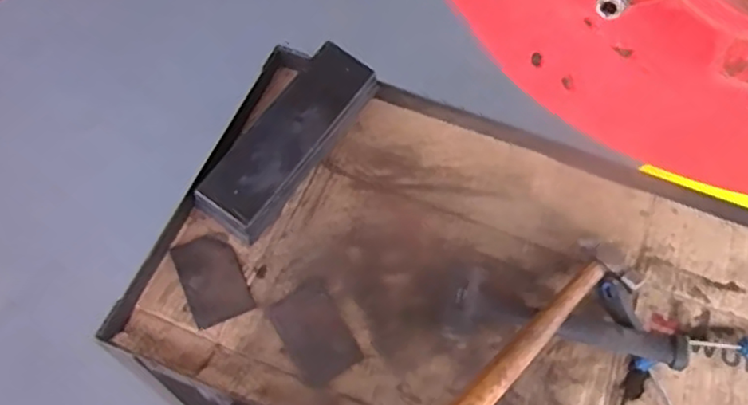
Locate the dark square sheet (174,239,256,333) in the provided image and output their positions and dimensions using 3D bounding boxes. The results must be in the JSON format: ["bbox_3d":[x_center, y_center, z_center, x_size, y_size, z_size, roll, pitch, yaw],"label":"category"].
[{"bbox_3d":[-0.191,0.091,0.755,0.066,0.004,0.105,-21,72,-14],"label":"dark square sheet"}]

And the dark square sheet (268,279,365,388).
[{"bbox_3d":[-0.069,0.153,0.746,0.072,0.006,0.113,-28,67,-17],"label":"dark square sheet"}]

